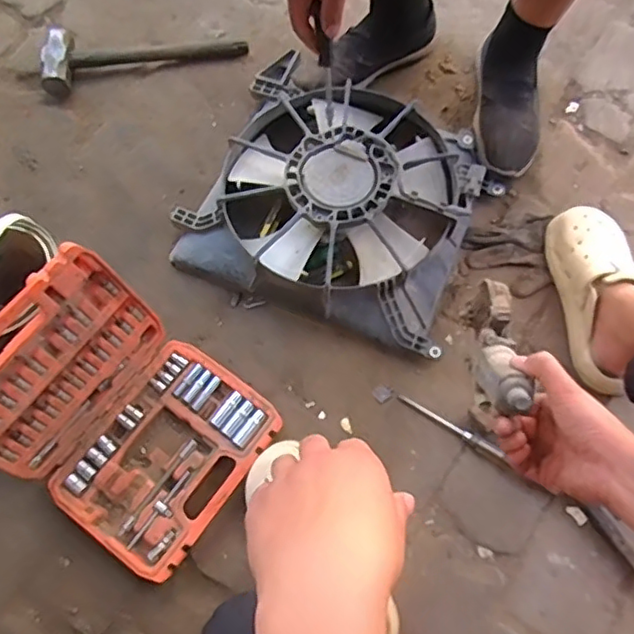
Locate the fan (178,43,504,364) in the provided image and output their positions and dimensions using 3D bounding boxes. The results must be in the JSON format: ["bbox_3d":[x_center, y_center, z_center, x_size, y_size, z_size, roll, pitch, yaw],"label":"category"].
[{"bbox_3d":[0.035,-0.176,0.868,0.402,0.089,0.366,22,71,11],"label":"fan"}]

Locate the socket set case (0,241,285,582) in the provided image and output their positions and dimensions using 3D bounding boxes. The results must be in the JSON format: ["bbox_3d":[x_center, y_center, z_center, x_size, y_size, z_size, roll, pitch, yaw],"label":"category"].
[{"bbox_3d":[-0.226,0.117,0.702,0.276,0.200,0.245,34,74,15],"label":"socket set case"}]

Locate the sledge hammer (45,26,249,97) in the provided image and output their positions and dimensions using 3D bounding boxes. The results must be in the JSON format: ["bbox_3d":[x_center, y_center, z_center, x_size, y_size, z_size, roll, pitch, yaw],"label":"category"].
[{"bbox_3d":[-0.298,-0.446,1.011,0.358,0.044,0.105,-11,68,-1],"label":"sledge hammer"}]

